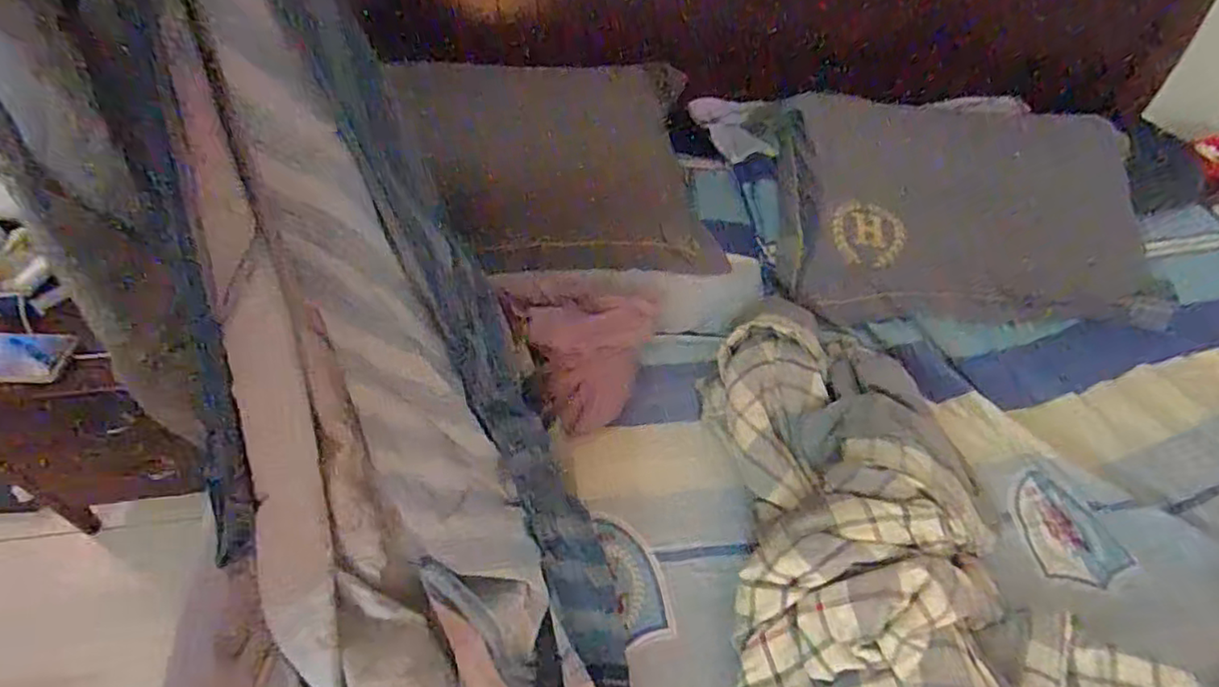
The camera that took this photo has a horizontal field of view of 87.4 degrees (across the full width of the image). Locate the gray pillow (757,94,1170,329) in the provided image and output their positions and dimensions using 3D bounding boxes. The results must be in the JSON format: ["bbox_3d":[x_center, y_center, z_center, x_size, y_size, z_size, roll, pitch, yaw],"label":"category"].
[{"bbox_3d":[0.612,-0.245,1.113,0.642,0.225,0.404,-1,48,-3],"label":"gray pillow"}]

